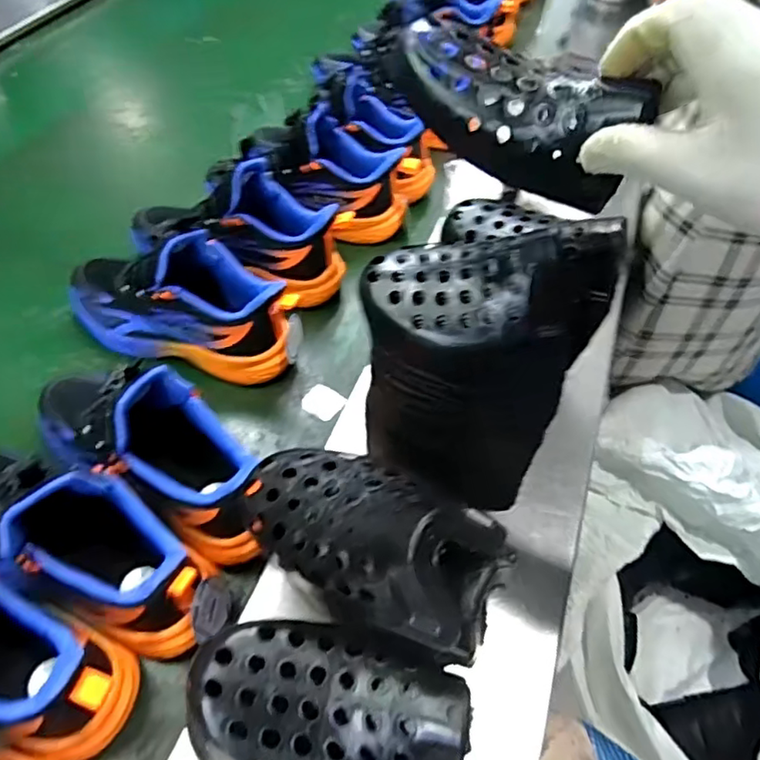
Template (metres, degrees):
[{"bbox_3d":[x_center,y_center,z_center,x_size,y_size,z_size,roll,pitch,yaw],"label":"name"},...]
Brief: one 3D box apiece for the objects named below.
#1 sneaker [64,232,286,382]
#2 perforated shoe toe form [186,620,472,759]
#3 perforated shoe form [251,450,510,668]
[{"bbox_3d":[-0.202,-0.087,0.596,0.244,0.117,0.089,17,53,7],"label":"sneaker"},{"bbox_3d":[-0.028,0.174,0.311,0.136,0.048,0.085,12,79,5],"label":"perforated shoe toe form"},{"bbox_3d":[-0.011,0.071,0.316,0.154,0.064,0.083,22,52,32],"label":"perforated shoe form"}]

